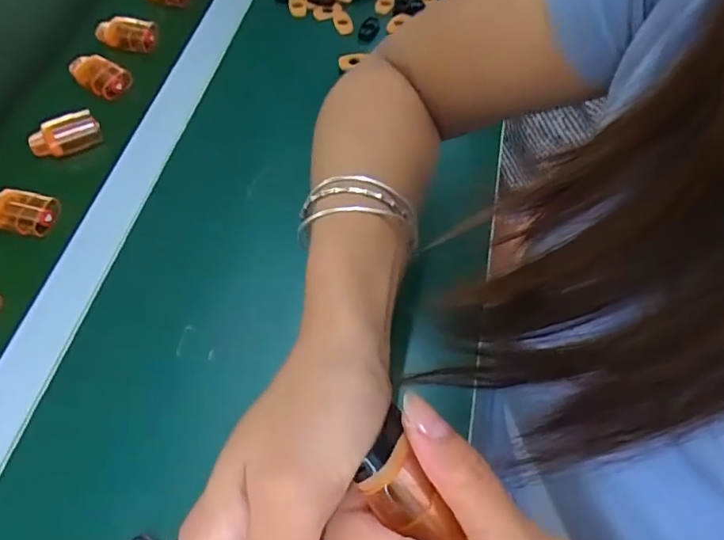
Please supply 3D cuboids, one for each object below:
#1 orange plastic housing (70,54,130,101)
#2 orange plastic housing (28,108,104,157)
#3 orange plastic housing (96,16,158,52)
[{"bbox_3d":[-0.260,-0.191,0.507,0.062,0.022,0.029,22,61,13],"label":"orange plastic housing"},{"bbox_3d":[-0.272,-0.124,0.468,0.060,0.024,0.030,-26,62,-16],"label":"orange plastic housing"},{"bbox_3d":[-0.245,-0.247,0.538,0.059,0.024,0.025,1,58,0],"label":"orange plastic housing"}]

